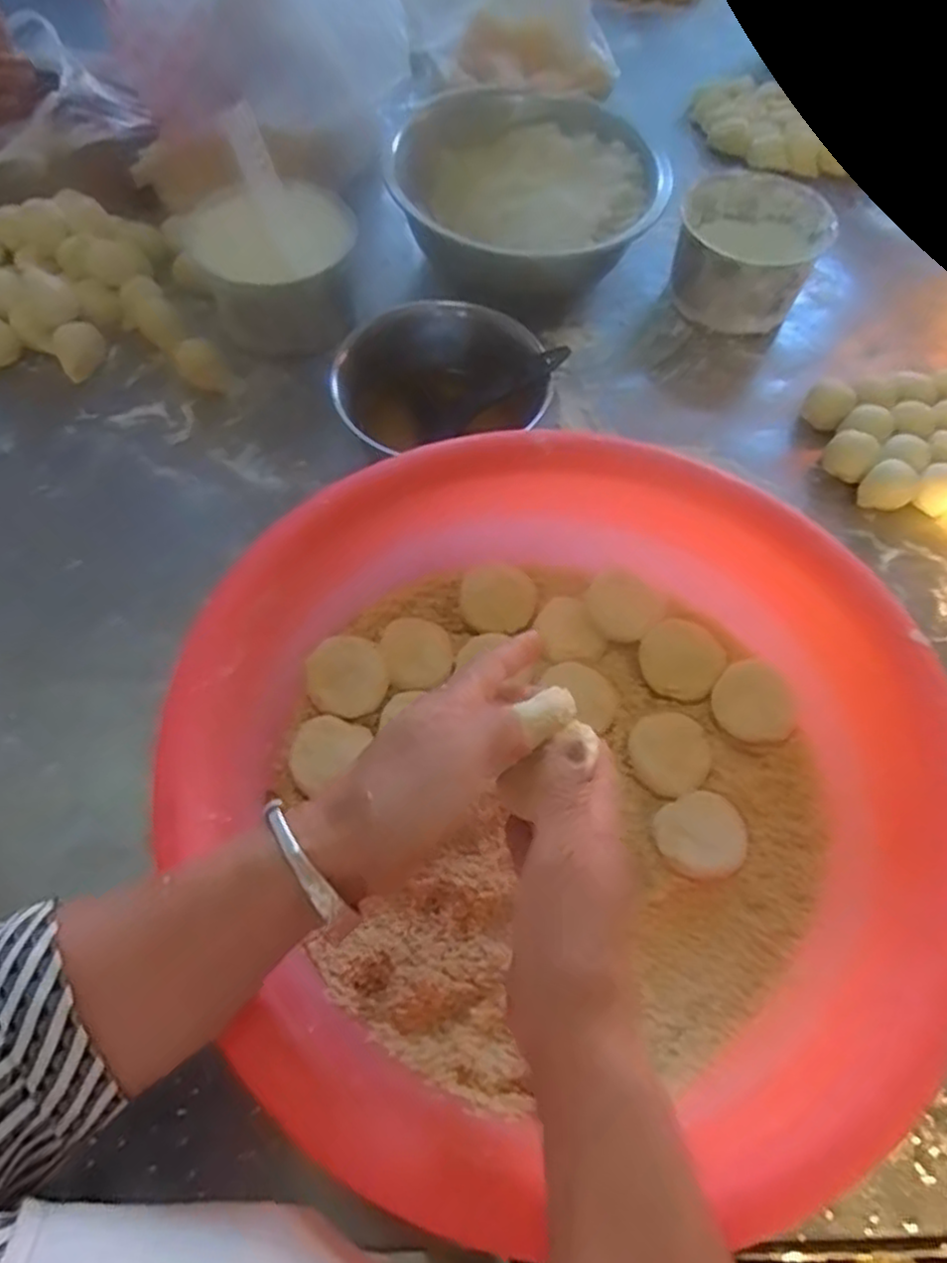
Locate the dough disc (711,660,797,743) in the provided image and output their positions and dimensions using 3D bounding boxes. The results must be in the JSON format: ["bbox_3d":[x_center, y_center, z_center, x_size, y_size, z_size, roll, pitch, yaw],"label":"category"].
[{"bbox_3d":[0.199,0.049,0.511,0.053,0.004,0.056,-2,80,14],"label":"dough disc"}]

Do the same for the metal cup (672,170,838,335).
[{"bbox_3d":[0.284,-0.384,0.749,0.138,0.095,0.139,1,63,-2],"label":"metal cup"}]

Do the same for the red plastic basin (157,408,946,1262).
[{"bbox_3d":[0.046,0.080,0.446,0.402,0.122,0.417,1,63,-2],"label":"red plastic basin"}]

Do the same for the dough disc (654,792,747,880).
[{"bbox_3d":[0.152,0.134,0.474,0.055,0.011,0.053,1,63,-2],"label":"dough disc"}]

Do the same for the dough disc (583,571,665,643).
[{"bbox_3d":[0.113,-0.019,0.548,0.055,0.004,0.049,44,106,6],"label":"dough disc"}]

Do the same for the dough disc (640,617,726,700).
[{"bbox_3d":[0.149,0.019,0.520,0.057,0.012,0.054,-4,83,30],"label":"dough disc"}]

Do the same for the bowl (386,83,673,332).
[{"bbox_3d":[0.052,-0.452,0.769,0.281,0.097,0.237,10,63,3],"label":"bowl"}]

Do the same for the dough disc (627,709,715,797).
[{"bbox_3d":[0.138,0.085,0.504,0.054,0.013,0.056,1,63,-2],"label":"dough disc"}]

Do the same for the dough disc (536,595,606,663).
[{"bbox_3d":[0.069,0.002,0.530,0.053,0.006,0.053,9,57,-15],"label":"dough disc"}]

